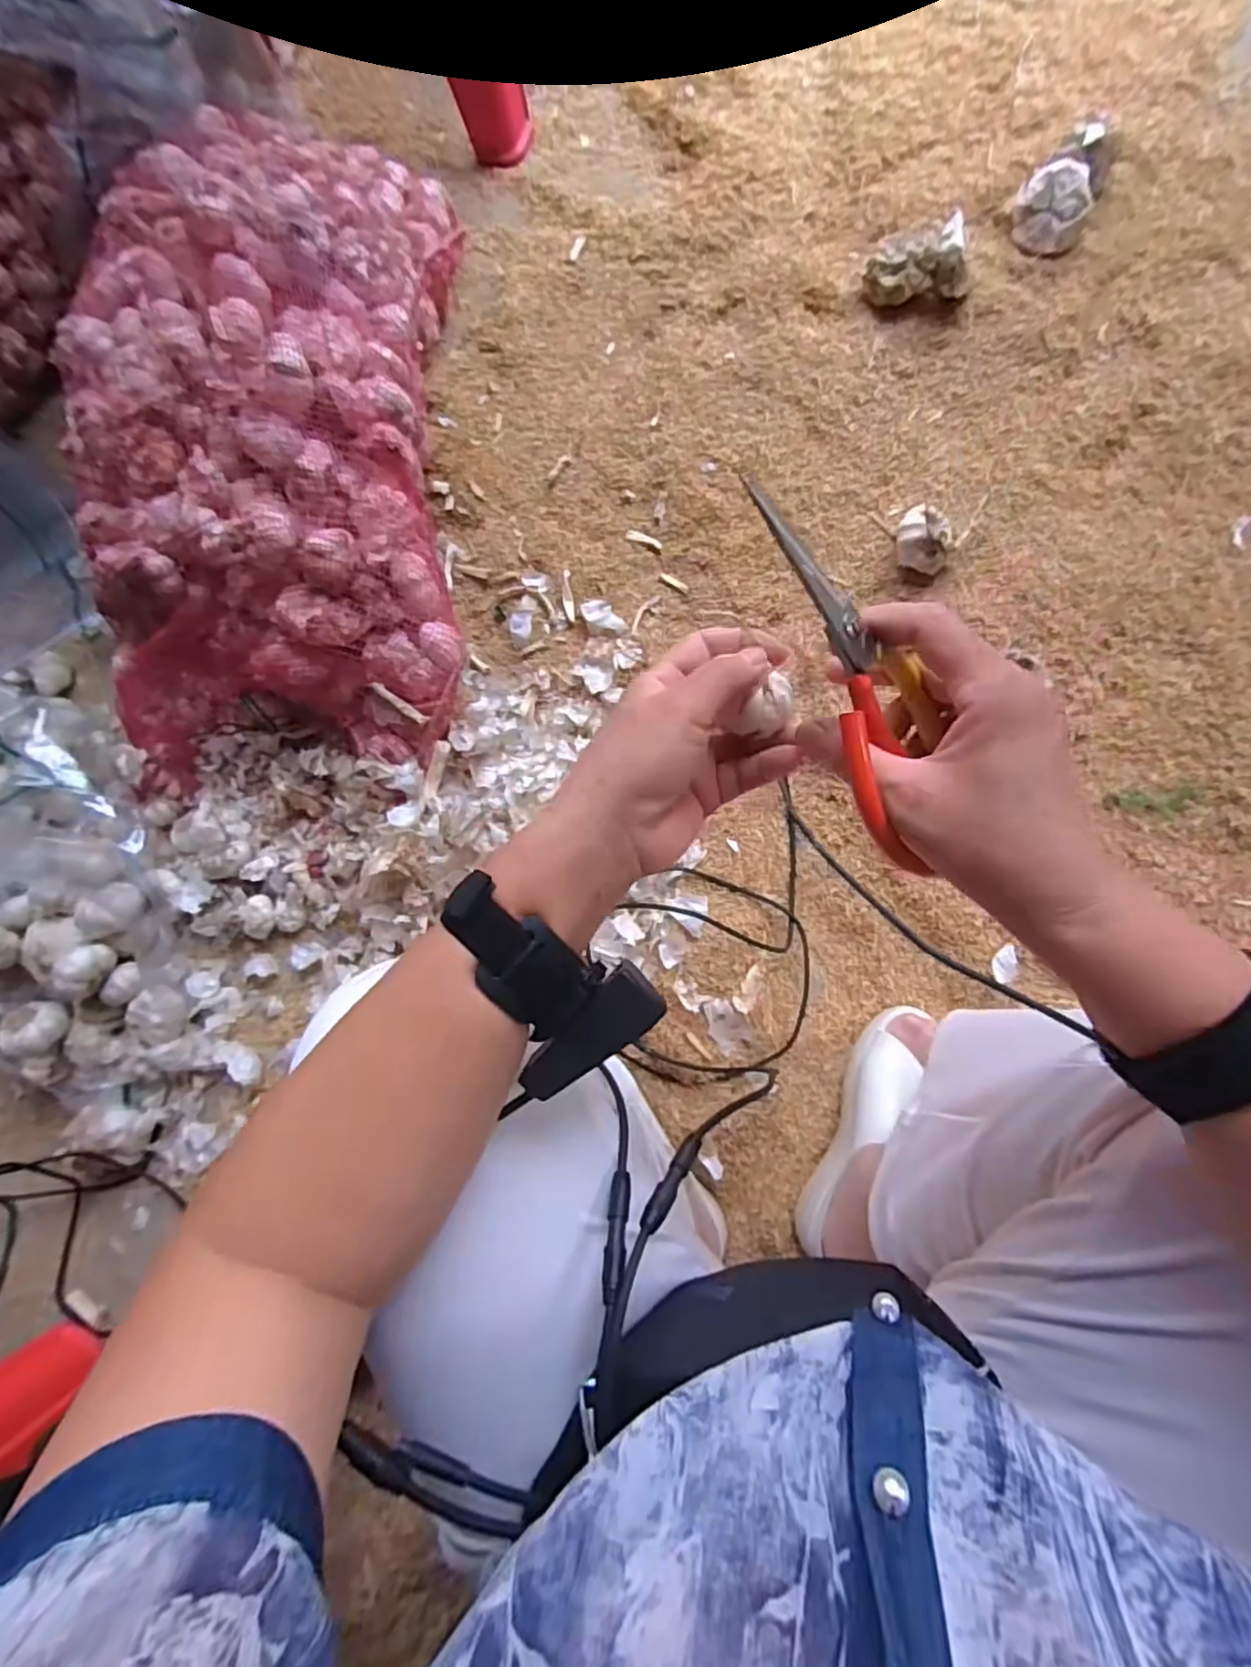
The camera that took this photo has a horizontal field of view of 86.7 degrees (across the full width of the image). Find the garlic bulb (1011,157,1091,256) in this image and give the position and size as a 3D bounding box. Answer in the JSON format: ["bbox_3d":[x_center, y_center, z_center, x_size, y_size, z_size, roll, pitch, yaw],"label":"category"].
[{"bbox_3d":[0.451,-0.662,0.704,0.072,0.045,0.068,41,90,9],"label":"garlic bulb"}]

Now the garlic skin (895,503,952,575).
[{"bbox_3d":[0.312,-0.306,0.696,0.051,0.050,0.063,9,85,8],"label":"garlic skin"}]

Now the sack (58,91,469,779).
[{"bbox_3d":[-0.389,-0.402,0.692,0.383,0.174,0.650,-4,82,7],"label":"sack"}]

